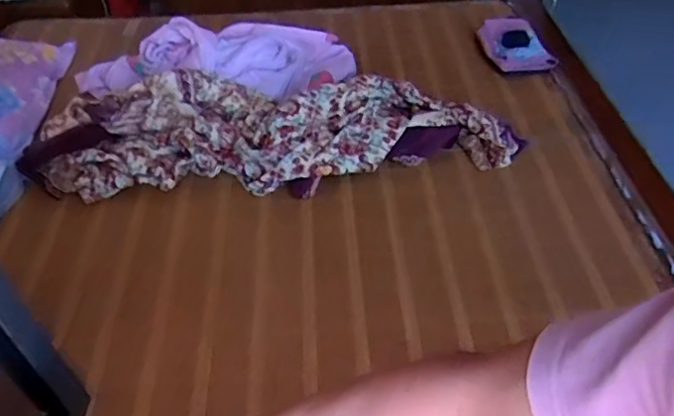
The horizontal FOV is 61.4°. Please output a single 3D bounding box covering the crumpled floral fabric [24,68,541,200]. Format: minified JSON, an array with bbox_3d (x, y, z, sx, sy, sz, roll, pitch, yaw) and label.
[{"bbox_3d":[-0.157,-0.215,1.544,1.278,0.102,0.467,4,45,5],"label":"crumpled floral fabric"}]

